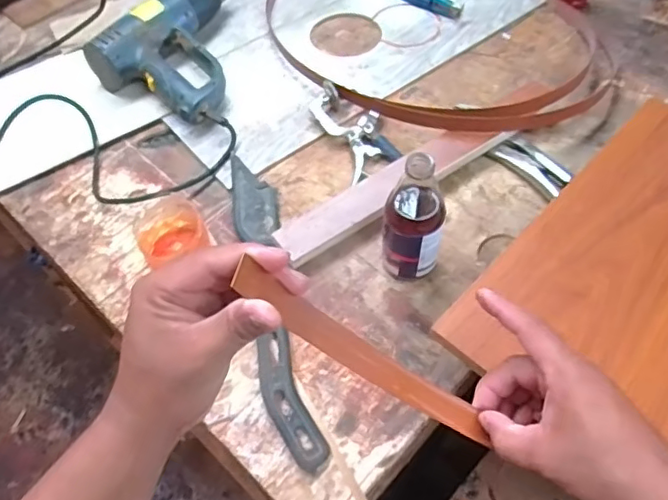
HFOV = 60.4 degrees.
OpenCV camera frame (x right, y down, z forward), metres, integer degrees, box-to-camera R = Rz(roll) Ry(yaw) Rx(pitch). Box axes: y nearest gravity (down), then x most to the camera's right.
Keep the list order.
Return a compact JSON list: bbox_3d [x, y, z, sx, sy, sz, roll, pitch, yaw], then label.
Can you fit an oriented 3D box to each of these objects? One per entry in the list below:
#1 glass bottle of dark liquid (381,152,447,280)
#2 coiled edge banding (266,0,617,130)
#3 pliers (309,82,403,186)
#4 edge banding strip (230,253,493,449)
[{"bbox_3d":[0.082,-0.028,0.592,0.059,0.161,0.049,6,57,7],"label":"glass bottle of dark liquid"},{"bbox_3d":[0.153,-0.367,0.882,0.539,0.036,0.450,14,58,13],"label":"coiled edge banding"},{"bbox_3d":[0.028,-0.162,0.766,0.080,0.037,0.163,-21,57,-11],"label":"pliers"},{"bbox_3d":[0.022,0.067,0.352,0.202,0.016,0.021,37,54,-26],"label":"edge banding strip"}]

